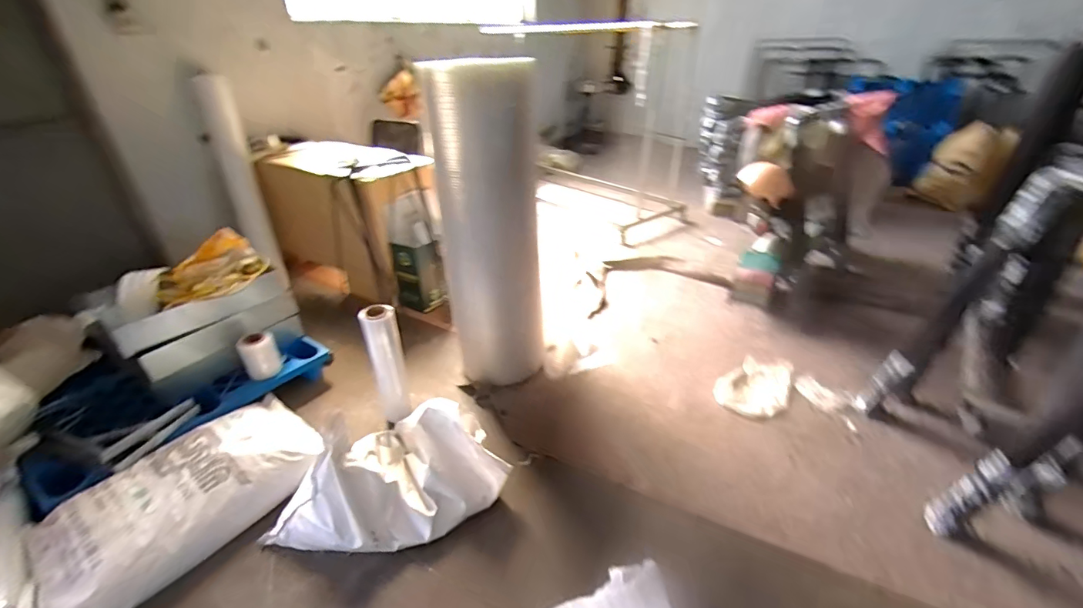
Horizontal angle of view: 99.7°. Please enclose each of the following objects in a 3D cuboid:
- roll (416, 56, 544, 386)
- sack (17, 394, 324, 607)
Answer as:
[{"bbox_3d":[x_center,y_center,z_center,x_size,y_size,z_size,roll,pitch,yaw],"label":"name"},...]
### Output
[{"bbox_3d":[-0.191,-0.264,1.816,0.362,1.221,0.395,-1,30,1],"label":"roll"},{"bbox_3d":[-1.141,0.624,1.480,0.398,0.236,0.810,20,36,32],"label":"sack"}]

